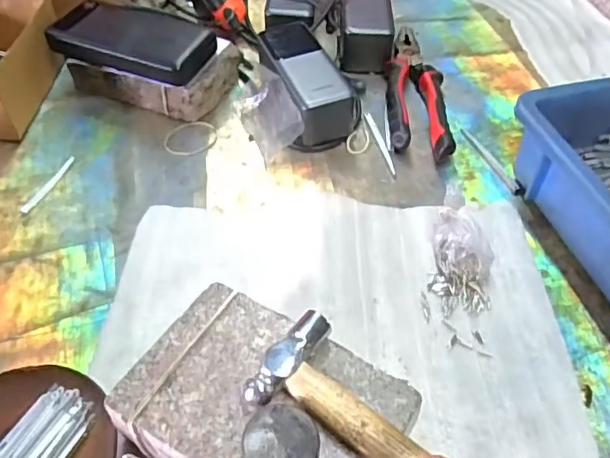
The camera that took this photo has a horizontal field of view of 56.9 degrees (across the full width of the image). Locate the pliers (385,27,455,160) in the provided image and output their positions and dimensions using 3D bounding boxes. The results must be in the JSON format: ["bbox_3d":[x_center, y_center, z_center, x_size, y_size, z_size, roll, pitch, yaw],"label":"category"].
[{"bbox_3d":[0.113,-0.148,0.585,0.057,0.025,0.213,3,50,1],"label":"pliers"}]

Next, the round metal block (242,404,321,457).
[{"bbox_3d":[-0.012,0.110,0.284,0.035,0.020,0.038,1,50,-1],"label":"round metal block"}]

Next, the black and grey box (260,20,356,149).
[{"bbox_3d":[-0.003,-0.149,0.562,0.065,0.055,0.145,-19,53,-17],"label":"black and grey box"}]

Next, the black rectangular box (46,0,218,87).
[{"bbox_3d":[-0.166,-0.186,0.551,0.148,0.023,0.078,18,52,12],"label":"black rectangular box"}]

